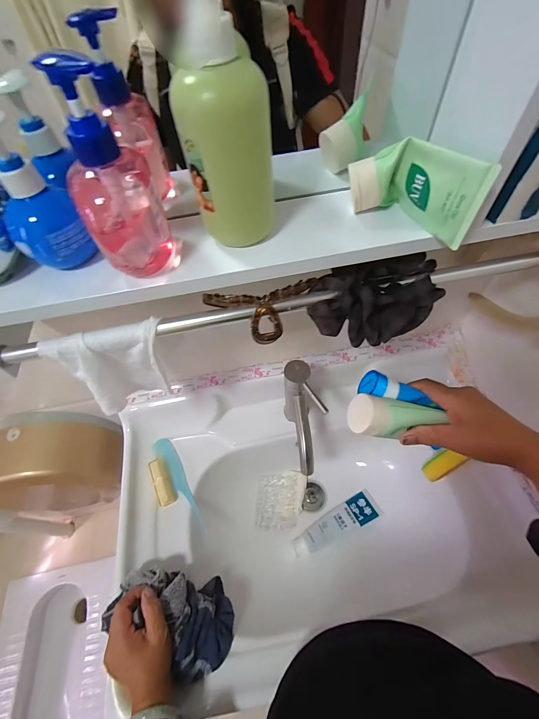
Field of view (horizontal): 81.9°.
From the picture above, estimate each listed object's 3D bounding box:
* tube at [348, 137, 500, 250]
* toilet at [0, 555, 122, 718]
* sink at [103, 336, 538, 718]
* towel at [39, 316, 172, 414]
[{"bbox_3d":[0.131,-0.155,0.277,0.111,0.062,0.042,28,63,21],"label":"tube"},{"bbox_3d":[-0.767,1.090,1.098,0.364,0.150,0.592,-9,56,-1],"label":"toilet"},{"bbox_3d":[0.087,0.270,0.593,0.671,0.200,0.467,-12,57,-3],"label":"sink"},{"bbox_3d":[-0.174,0.015,0.378,0.121,0.128,0.048,-23,58,-10],"label":"towel"}]

